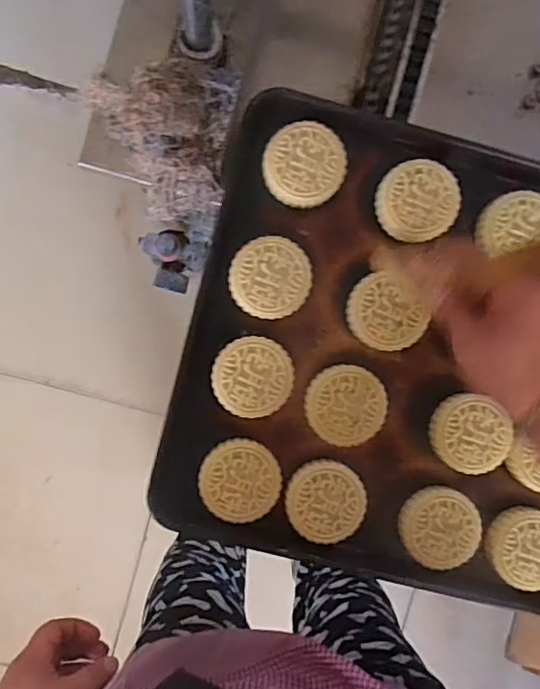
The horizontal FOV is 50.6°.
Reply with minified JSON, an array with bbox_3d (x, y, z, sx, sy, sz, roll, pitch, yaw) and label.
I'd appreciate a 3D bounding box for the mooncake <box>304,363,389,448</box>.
[{"bbox_3d":[0.067,0.055,0.519,0.069,0.030,0.070,0,94,-3],"label":"mooncake"}]

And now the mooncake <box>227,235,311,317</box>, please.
[{"bbox_3d":[0.000,-0.059,0.510,0.069,0.025,0.069,0,94,-3],"label":"mooncake"}]

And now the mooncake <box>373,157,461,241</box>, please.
[{"bbox_3d":[0.134,-0.130,0.517,0.069,0.021,0.070,0,94,-3],"label":"mooncake"}]

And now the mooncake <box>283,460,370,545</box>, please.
[{"bbox_3d":[0.050,0.142,0.516,0.069,0.021,0.070,0,94,-3],"label":"mooncake"}]

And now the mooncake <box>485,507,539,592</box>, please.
[{"bbox_3d":[0.238,0.187,0.527,0.072,0.022,0.068,0,94,-3],"label":"mooncake"}]

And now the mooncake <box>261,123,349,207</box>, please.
[{"bbox_3d":[0.030,-0.159,0.511,0.070,0.028,0.070,0,94,-3],"label":"mooncake"}]

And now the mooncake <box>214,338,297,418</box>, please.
[{"bbox_3d":[-0.016,0.029,0.512,0.069,0.024,0.068,0,94,-3],"label":"mooncake"}]

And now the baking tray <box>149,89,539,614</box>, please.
[{"bbox_3d":[0.226,0.035,0.532,0.598,0.048,0.402,14,90,-3],"label":"baking tray"}]

